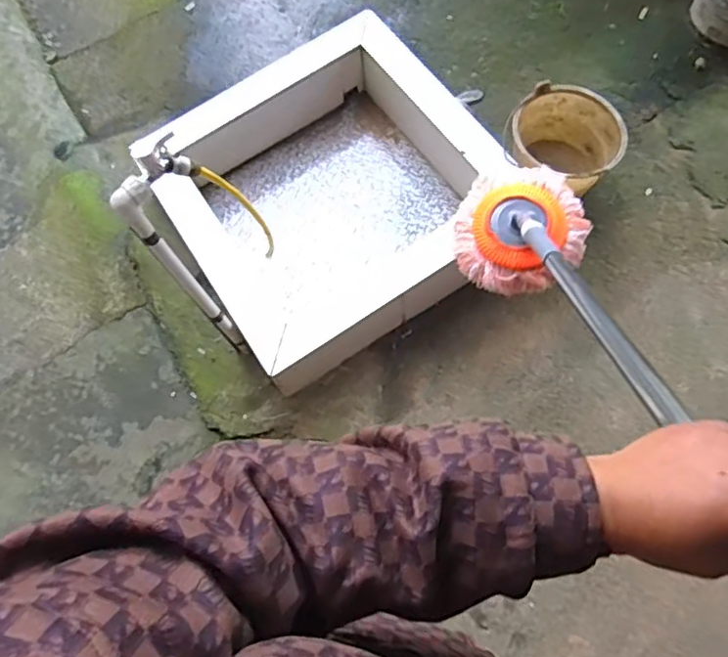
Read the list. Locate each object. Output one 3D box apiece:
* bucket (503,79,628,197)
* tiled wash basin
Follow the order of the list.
[{"bbox_3d":[0.494,-0.449,1.482,0.265,0.199,0.258,-3,68,6],"label":"bucket"},{"bbox_3d":[-0.083,-0.352,1.486,0.783,0.189,0.723,-33,70,-13],"label":"tiled wash basin"}]

